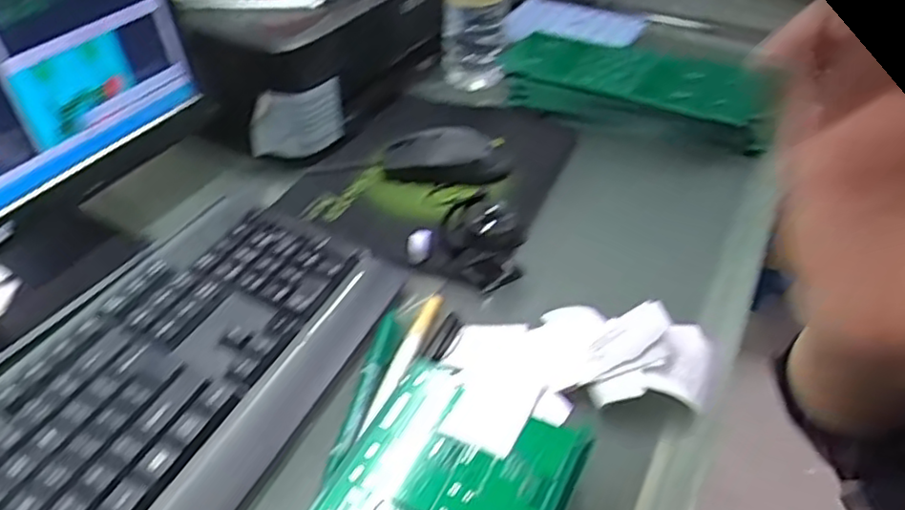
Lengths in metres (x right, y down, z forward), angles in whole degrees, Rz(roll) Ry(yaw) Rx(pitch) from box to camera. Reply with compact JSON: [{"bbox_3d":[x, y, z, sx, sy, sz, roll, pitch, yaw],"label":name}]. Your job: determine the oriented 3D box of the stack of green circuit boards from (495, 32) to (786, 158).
[{"bbox_3d":[0.176,-0.167,0.671,0.259,0.051,0.104,17,43,19],"label":"stack of green circuit boards"}]

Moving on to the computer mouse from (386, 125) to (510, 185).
[{"bbox_3d":[-0.006,-0.090,0.617,0.107,0.036,0.052,3,40,3],"label":"computer mouse"}]

